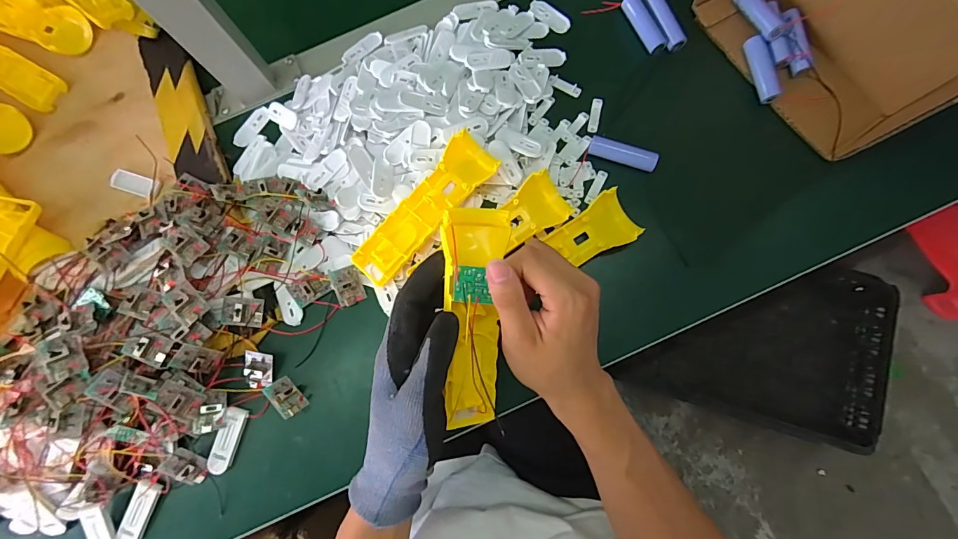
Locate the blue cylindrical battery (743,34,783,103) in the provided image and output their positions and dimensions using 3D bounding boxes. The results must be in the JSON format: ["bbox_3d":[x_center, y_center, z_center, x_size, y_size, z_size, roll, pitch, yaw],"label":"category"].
[{"bbox_3d":[0.282,-0.199,0.419,0.018,0.013,0.070,-10,78,2],"label":"blue cylindrical battery"}]

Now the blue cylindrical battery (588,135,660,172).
[{"bbox_3d":[0.142,-0.114,0.415,0.065,0.018,0.018,19,80,7],"label":"blue cylindrical battery"}]

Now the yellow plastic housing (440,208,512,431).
[{"bbox_3d":[-0.002,0.041,0.300,0.044,0.033,0.162,0,103,1],"label":"yellow plastic housing"}]

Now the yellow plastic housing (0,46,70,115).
[{"bbox_3d":[-0.528,-0.224,0.465,0.158,0.022,0.045,29,82,9],"label":"yellow plastic housing"}]

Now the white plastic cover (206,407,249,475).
[{"bbox_3d":[-0.236,0.161,0.394,0.020,0.008,0.060,14,80,7],"label":"white plastic cover"}]

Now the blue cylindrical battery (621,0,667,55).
[{"bbox_3d":[0.172,-0.256,0.439,0.019,0.015,0.066,-29,78,-2],"label":"blue cylindrical battery"}]

